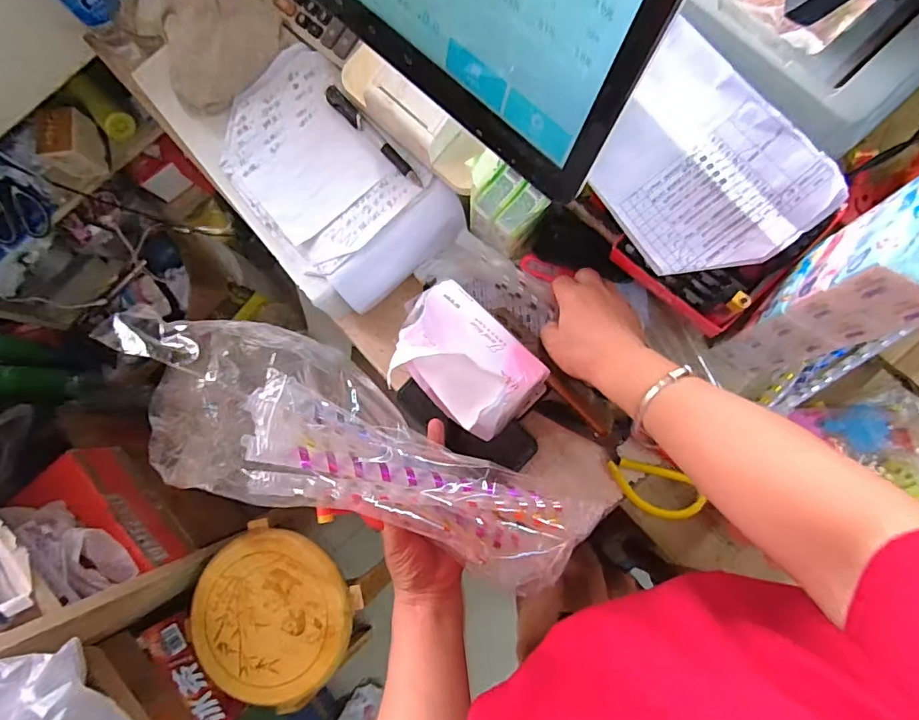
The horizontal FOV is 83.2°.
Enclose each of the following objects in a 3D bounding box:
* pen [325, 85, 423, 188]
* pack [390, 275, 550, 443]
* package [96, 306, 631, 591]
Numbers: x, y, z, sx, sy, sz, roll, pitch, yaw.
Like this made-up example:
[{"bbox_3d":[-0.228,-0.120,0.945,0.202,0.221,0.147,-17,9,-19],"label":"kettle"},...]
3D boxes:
[{"bbox_3d":[-0.084,-0.216,0.502,0.014,0.012,0.133,-43,81,0],"label":"pen"},{"bbox_3d":[0.005,0.001,0.471,0.138,0.044,0.093,44,89,9],"label":"pack"},{"bbox_3d":[-0.060,0.076,0.372,0.347,0.091,0.111,27,86,-17],"label":"package"}]

